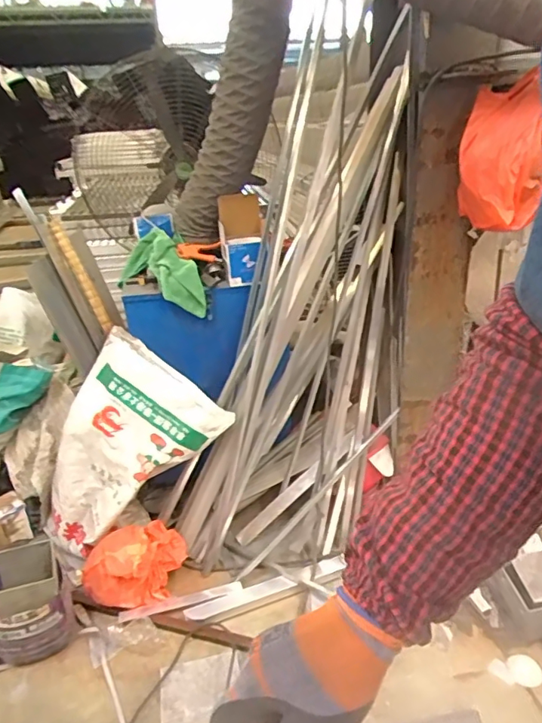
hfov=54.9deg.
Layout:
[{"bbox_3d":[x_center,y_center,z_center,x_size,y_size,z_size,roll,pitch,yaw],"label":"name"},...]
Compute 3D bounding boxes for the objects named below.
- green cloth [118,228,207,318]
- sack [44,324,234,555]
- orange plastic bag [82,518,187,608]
[{"bbox_3d":[-0.320,-0.265,1.624,0.190,0.143,0.342,-23,55,-36],"label":"green cloth"},{"bbox_3d":[-0.482,0.285,1.521,0.400,0.683,0.123,41,15,6],"label":"sack"},{"bbox_3d":[-0.372,0.569,1.461,0.284,0.176,0.157,-17,29,-28],"label":"orange plastic bag"}]

